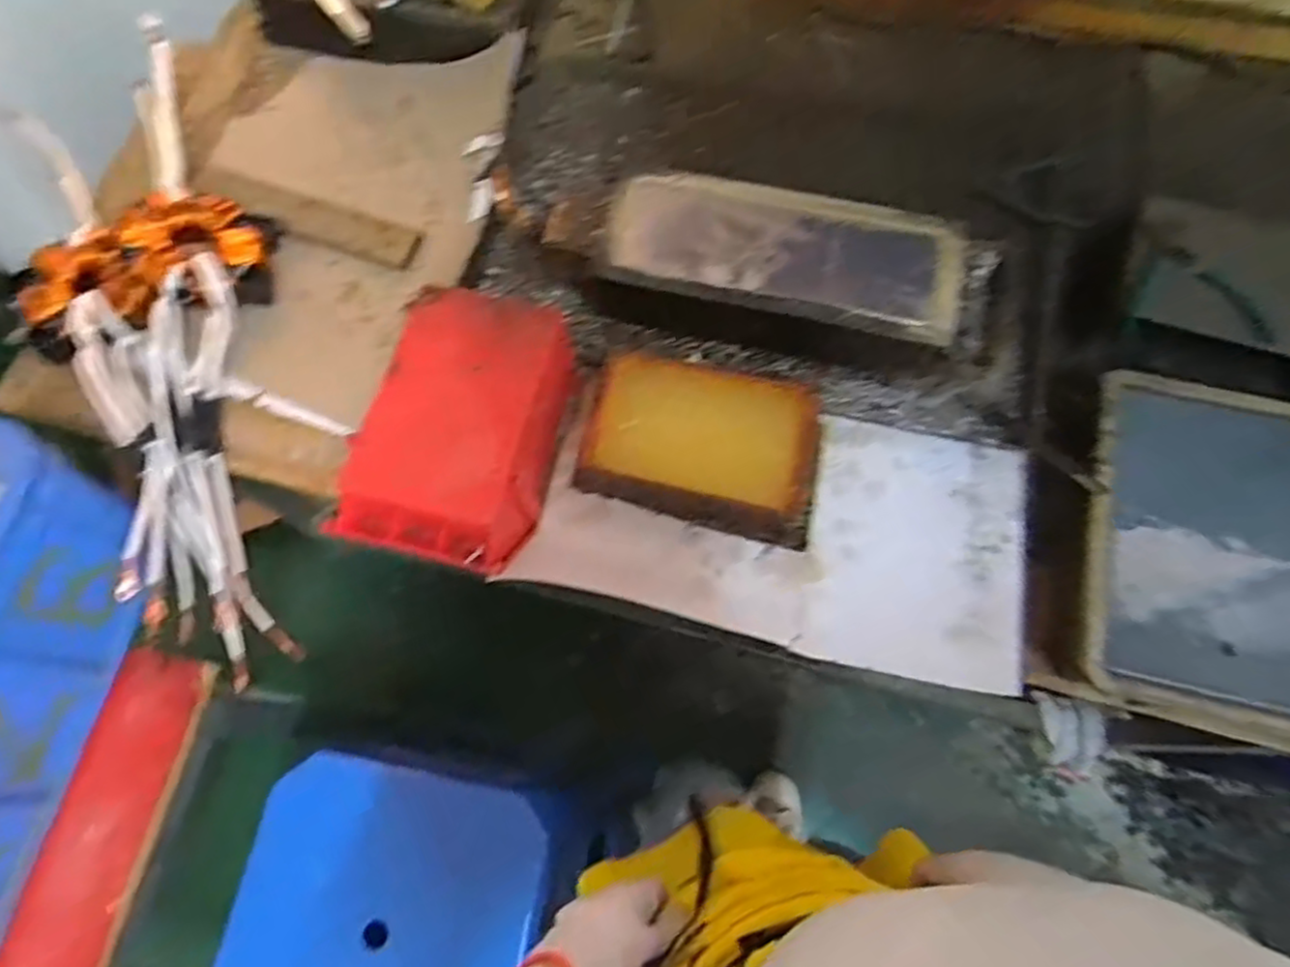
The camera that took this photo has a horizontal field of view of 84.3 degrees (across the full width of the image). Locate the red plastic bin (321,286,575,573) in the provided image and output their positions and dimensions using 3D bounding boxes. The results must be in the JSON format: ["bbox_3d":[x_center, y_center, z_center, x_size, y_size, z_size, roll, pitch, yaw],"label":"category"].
[{"bbox_3d":[-0.158,-0.043,0.641,0.149,0.113,0.236,14,71,6],"label":"red plastic bin"}]

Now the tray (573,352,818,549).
[{"bbox_3d":[0.060,-0.042,0.669,0.214,0.065,0.146,17,72,8],"label":"tray"}]

